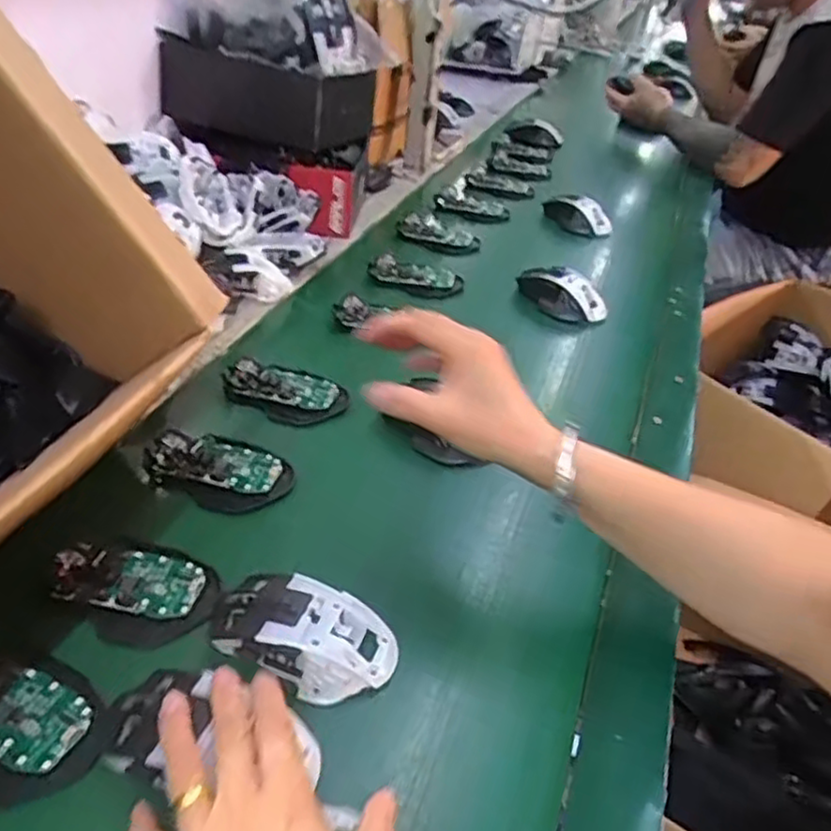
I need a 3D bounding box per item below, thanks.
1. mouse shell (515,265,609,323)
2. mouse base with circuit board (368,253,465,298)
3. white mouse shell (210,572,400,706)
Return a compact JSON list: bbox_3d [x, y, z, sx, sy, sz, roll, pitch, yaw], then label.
[{"bbox_3d":[0.180,-0.150,0.840,0.107,0.037,0.073,27,42,27],"label":"mouse shell"},{"bbox_3d":[0.000,-0.175,0.855,0.118,0.019,0.066,6,36,1],"label":"mouse base with circuit board"},{"bbox_3d":[-0.068,0.130,0.424,0.112,0.035,0.062,21,40,17],"label":"white mouse shell"}]

